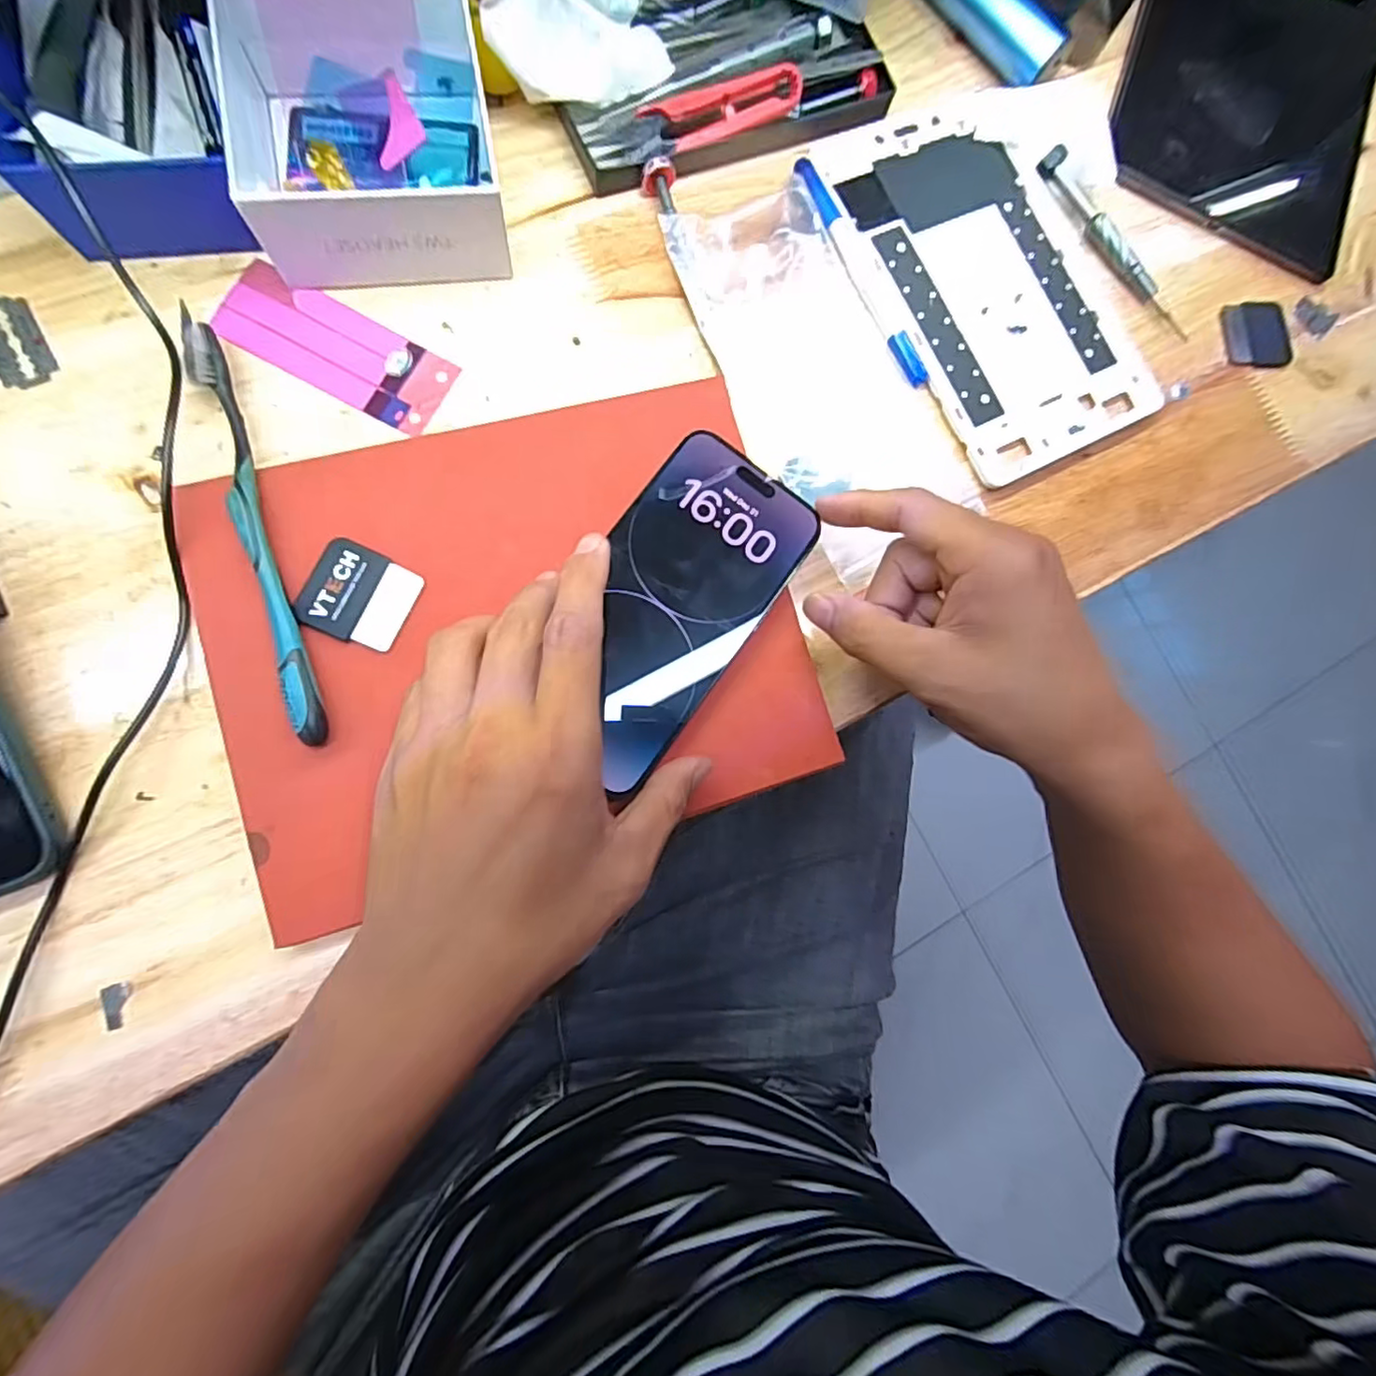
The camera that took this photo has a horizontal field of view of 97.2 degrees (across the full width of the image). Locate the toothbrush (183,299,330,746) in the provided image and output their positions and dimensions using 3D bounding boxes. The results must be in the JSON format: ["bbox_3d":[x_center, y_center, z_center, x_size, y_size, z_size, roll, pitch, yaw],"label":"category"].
[{"bbox_3d":[-0.179,-0.066,0.251,0.013,0.014,0.185,-18,87,-9],"label":"toothbrush"}]

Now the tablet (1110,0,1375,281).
[{"bbox_3d":[0.348,-0.376,0.367,0.162,0.012,0.223,19,82,-5],"label":"tablet"}]

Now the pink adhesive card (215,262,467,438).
[{"bbox_3d":[-0.160,-0.155,0.277,0.100,0.004,0.040,27,80,-6],"label":"pink adhesive card"}]

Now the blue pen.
[{"bbox_3d":[0.090,-0.215,0.313,0.013,0.006,0.130,-29,89,-10],"label":"blue pen"}]

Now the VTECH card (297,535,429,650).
[{"bbox_3d":[-0.138,-0.038,0.258,0.041,0.006,0.039,25,81,-5],"label":"VTECH card"}]

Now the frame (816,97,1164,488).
[{"bbox_3d":[0.164,-0.220,0.329,0.120,0.004,0.203,-27,88,-10],"label":"frame"}]

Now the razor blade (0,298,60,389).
[{"bbox_3d":[-0.291,-0.149,0.262,0.024,0.004,0.041,-25,88,-9],"label":"razor blade"}]

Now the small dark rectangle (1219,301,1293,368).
[{"bbox_3d":[0.335,-0.208,0.354,0.043,0.004,0.039,-4,85,-8],"label":"small dark rectangle"}]

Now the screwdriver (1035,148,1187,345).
[{"bbox_3d":[0.240,-0.248,0.340,0.014,0.011,0.125,-38,90,-10],"label":"screwdriver"}]

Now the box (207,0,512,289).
[{"bbox_3d":[-0.138,-0.244,0.266,0.104,0.045,0.118,-12,86,-9],"label":"box"}]

